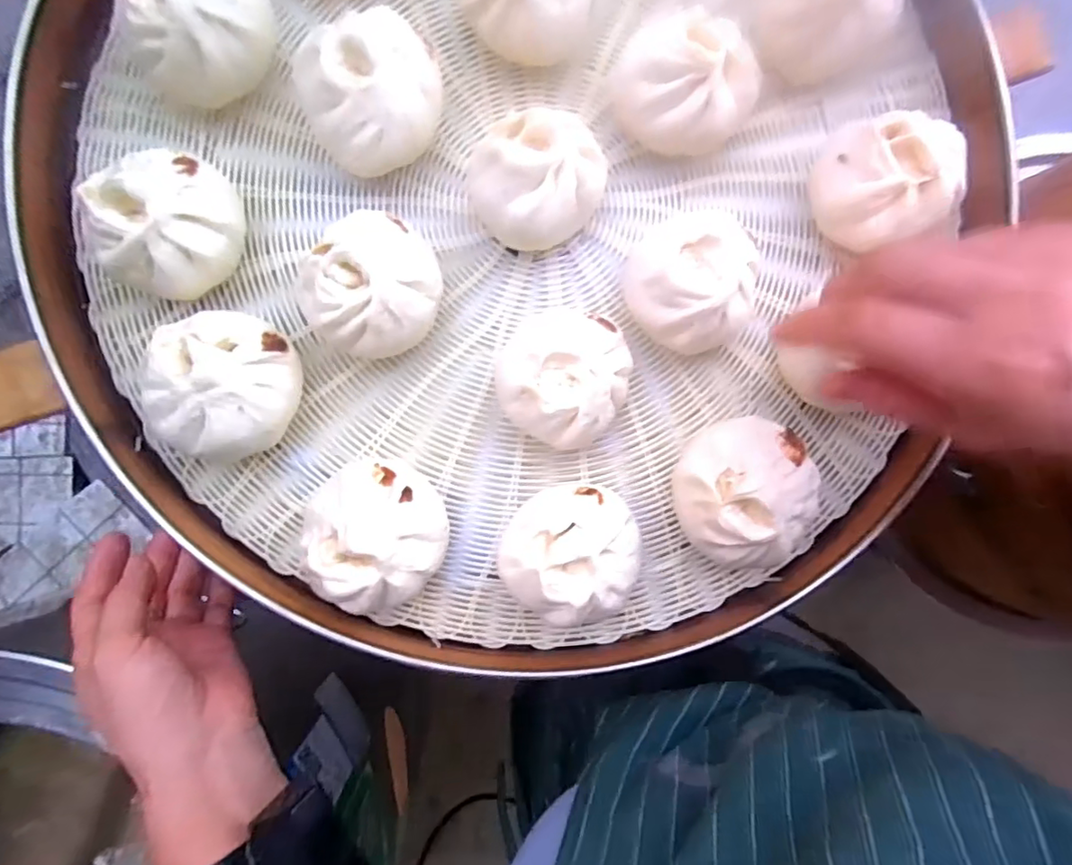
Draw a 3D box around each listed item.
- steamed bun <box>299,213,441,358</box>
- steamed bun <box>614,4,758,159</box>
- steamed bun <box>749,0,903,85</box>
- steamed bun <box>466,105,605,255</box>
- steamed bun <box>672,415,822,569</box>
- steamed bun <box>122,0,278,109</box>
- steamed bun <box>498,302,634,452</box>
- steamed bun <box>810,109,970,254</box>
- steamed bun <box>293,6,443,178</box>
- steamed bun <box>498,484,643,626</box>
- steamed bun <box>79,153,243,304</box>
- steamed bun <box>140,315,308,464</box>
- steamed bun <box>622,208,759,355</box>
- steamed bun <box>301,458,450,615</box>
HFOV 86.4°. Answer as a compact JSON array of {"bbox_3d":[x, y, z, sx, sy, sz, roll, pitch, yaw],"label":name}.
[{"bbox_3d":[-0.080,-0.071,0.284,0.065,0.046,0.069,26,88,-3],"label":"steamed bun"},{"bbox_3d":[0.074,-0.174,0.292,0.068,0.046,0.062,37,88,-3],"label":"steamed bun"},{"bbox_3d":[0.145,-0.218,0.293,0.061,0.051,0.068,-38,92,-3],"label":"steamed bun"},{"bbox_3d":[0.000,-0.124,0.288,0.056,0.047,0.061,0,90,-3],"label":"steamed bun"},{"bbox_3d":[0.105,0.031,0.291,0.062,0.050,0.071,-16,91,-3],"label":"steamed bun"},{"bbox_3d":[-0.164,-0.198,0.279,0.065,0.050,0.065,1,90,-3],"label":"steamed bun"},{"bbox_3d":[0.013,-0.029,0.291,0.070,0.041,0.066,0,90,-3],"label":"steamed bun"},{"bbox_3d":[0.179,-0.126,0.295,0.063,0.051,0.063,-9,90,-3],"label":"steamed bun"},{"bbox_3d":[-0.078,-0.164,0.282,0.064,0.051,0.064,0,90,-3],"label":"steamed bun"},{"bbox_3d":[0.016,0.060,0.287,0.065,0.049,0.063,-5,90,-3],"label":"steamed bun"},{"bbox_3d":[-0.178,-0.100,0.277,0.063,0.048,0.069,27,88,-3],"label":"steamed bun"},{"bbox_3d":[-0.150,-0.022,0.278,0.067,0.048,0.072,6,89,-3],"label":"steamed bun"},{"bbox_3d":[0.077,-0.076,0.293,0.059,0.044,0.067,2,90,-3],"label":"steamed bun"},{"bbox_3d":[-0.078,0.048,0.281,0.067,0.050,0.065,0,90,-3],"label":"steamed bun"}]

